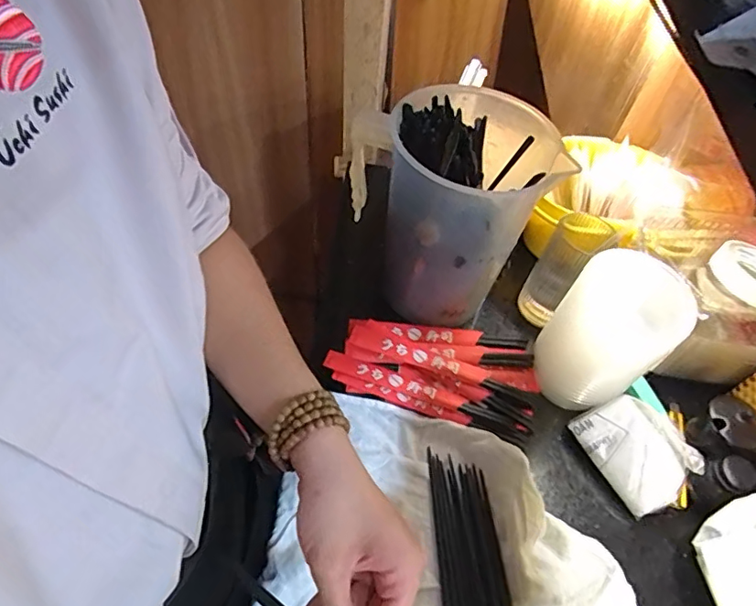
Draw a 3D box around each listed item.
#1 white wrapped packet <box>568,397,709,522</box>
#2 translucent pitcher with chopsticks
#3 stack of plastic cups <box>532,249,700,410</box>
[{"bbox_3d":[0.267,0.151,0.567,0.088,0.032,0.113,-47,56,17],"label":"white wrapped packet"},{"bbox_3d":[0.080,-0.105,0.624,0.159,0.224,0.176,-21,58,-19],"label":"translucent pitcher with chopsticks"},{"bbox_3d":[0.240,0.035,0.570,0.107,0.148,0.103,-12,55,-13],"label":"stack of plastic cups"}]

